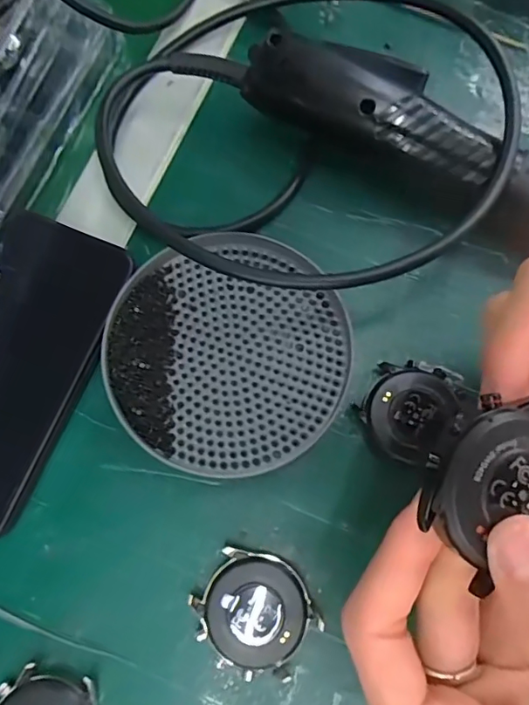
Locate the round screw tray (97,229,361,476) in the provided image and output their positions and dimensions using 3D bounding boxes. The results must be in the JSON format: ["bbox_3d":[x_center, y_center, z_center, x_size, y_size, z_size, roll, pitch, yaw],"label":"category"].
[{"bbox_3d":[-0.017,-0.002,0.245,0.110,0.016,0.113,0,77,0],"label":"round screw tray"}]

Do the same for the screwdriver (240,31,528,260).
[{"bbox_3d":[0.081,-0.099,0.251,0.190,0.042,0.034,30,79,7],"label":"screwdriver"}]

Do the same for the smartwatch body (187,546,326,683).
[{"bbox_3d":[-0.004,0.111,0.220,0.048,0.013,0.045,34,79,7],"label":"smartwatch body"}]

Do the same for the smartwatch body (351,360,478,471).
[{"bbox_3d":[0.070,0.026,0.235,0.045,0.008,0.047,33,79,7],"label":"smartwatch body"}]

